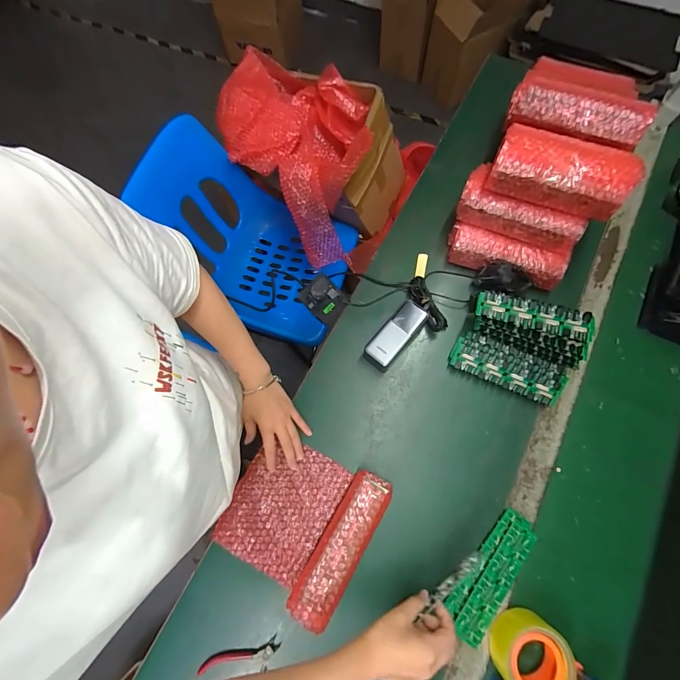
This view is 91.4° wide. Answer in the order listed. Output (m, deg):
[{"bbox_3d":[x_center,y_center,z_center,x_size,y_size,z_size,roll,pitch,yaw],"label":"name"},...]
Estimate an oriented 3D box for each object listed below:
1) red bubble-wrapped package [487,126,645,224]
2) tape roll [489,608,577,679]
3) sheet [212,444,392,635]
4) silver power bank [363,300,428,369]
[{"bbox_3d":[0.357,-0.278,0.539,0.204,0.067,0.102,19,74,9],"label":"red bubble-wrapped package"},{"bbox_3d":[0.266,0.439,0.460,0.096,0.044,0.091,-1,72,3],"label":"tape roll"},{"bbox_3d":[-0.067,0.272,0.516,0.220,0.078,0.203,25,76,9],"label":"sheet"},{"bbox_3d":[0.103,-0.008,0.610,0.052,0.050,0.129,39,78,13],"label":"silver power bank"}]

